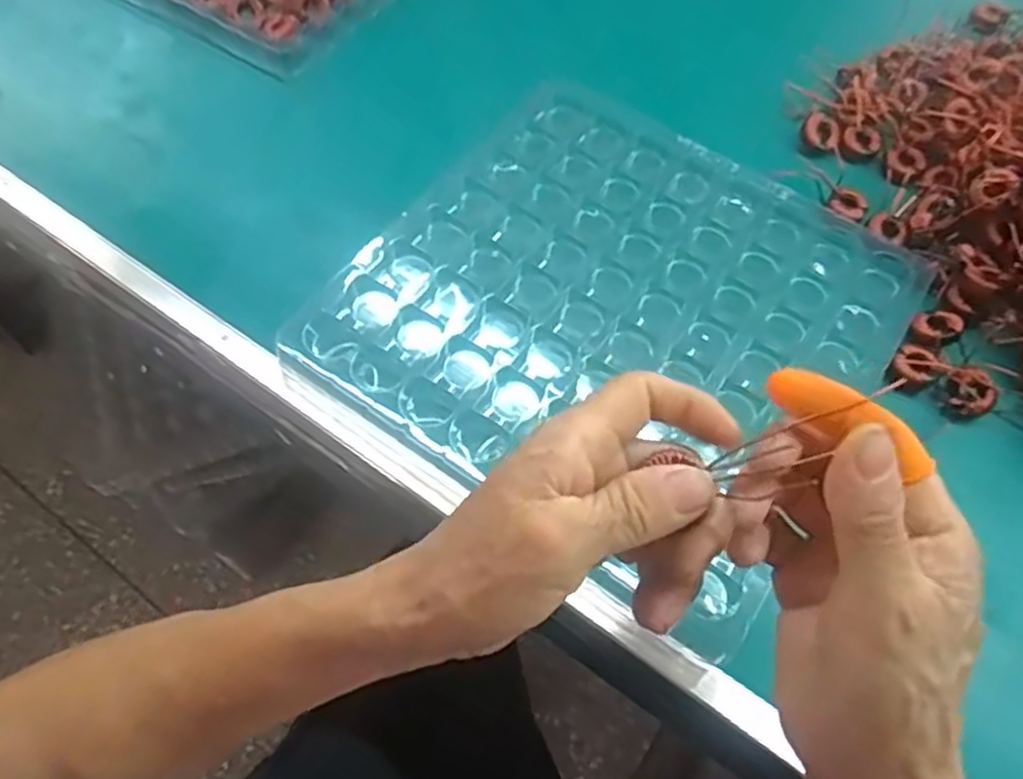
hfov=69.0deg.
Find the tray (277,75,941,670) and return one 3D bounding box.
[{"bbox_3d":[0.065,-0.049,0.442,0.285,0.030,0.290,32,65,13],"label":"tray"}]

